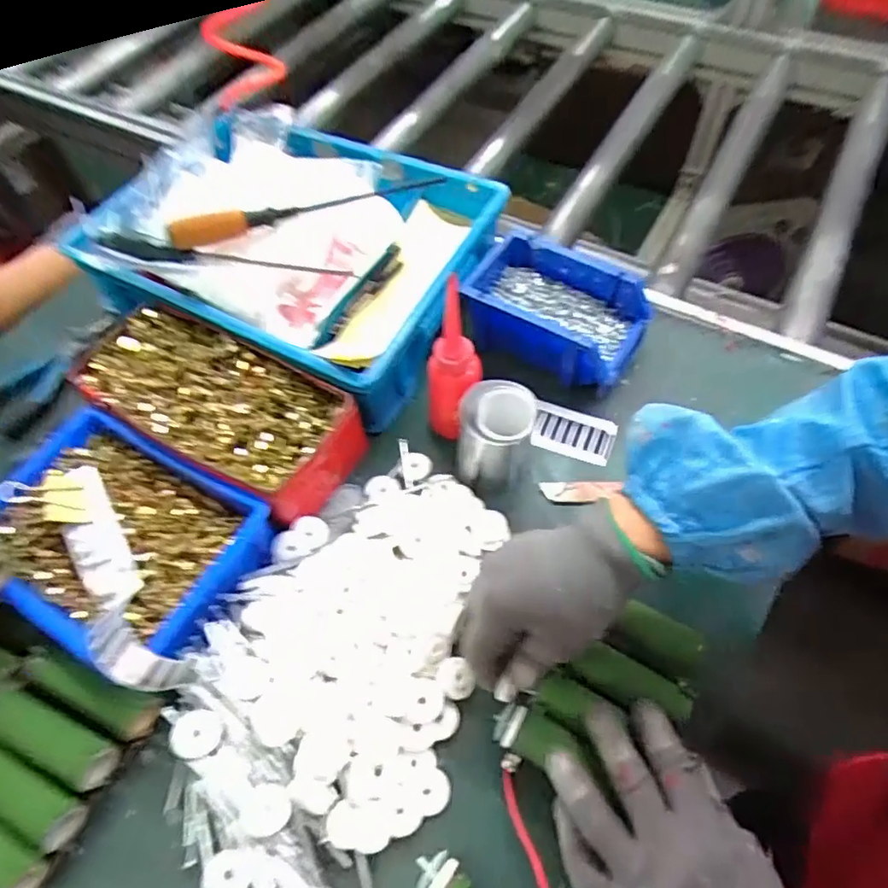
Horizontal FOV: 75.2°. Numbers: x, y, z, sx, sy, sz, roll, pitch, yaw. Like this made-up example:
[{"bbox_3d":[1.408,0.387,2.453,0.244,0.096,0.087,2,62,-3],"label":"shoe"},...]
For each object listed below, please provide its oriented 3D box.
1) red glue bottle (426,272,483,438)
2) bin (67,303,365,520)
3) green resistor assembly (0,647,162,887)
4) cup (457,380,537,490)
[{"bbox_3d":[0.007,-0.057,0.464,0.041,0.130,0.051,26,64,18],"label":"red glue bottle"},{"bbox_3d":[-0.197,-0.028,0.504,0.237,0.068,0.108,24,63,16],"label":"bin"},{"bbox_3d":[-0.282,0.203,0.384,0.139,0.049,0.126,24,63,16],"label":"green resistor assembly"},{"bbox_3d":[0.041,-0.005,0.474,0.056,0.075,0.061,-1,59,2],"label":"cup"}]

